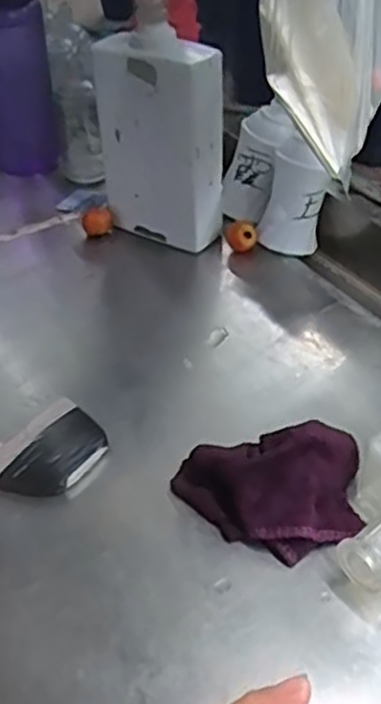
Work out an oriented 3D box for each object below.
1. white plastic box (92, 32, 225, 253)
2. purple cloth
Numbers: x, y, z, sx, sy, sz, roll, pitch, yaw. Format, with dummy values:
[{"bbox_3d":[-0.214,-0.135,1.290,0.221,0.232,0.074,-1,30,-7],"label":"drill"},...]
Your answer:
[{"bbox_3d":[-0.024,-0.183,0.635,0.110,0.177,0.049,20,46,27],"label":"white plastic box"},{"bbox_3d":[0.050,0.080,0.422,0.110,0.043,0.072,-8,40,-4],"label":"purple cloth"}]

